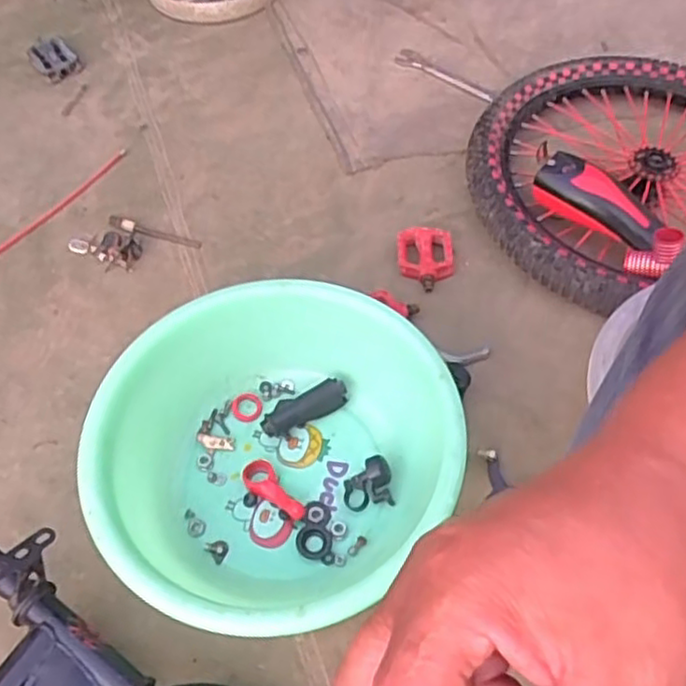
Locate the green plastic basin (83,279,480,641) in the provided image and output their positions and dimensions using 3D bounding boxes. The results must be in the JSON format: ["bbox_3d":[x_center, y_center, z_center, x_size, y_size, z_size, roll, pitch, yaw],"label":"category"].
[{"bbox_3d":[-0.066,0.115,0.698,0.344,0.137,0.356,32,60,19],"label":"green plastic basin"}]

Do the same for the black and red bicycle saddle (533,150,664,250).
[{"bbox_3d":[0.338,-0.190,0.896,0.170,0.047,0.070,33,62,21],"label":"black and red bicycle saddle"}]

